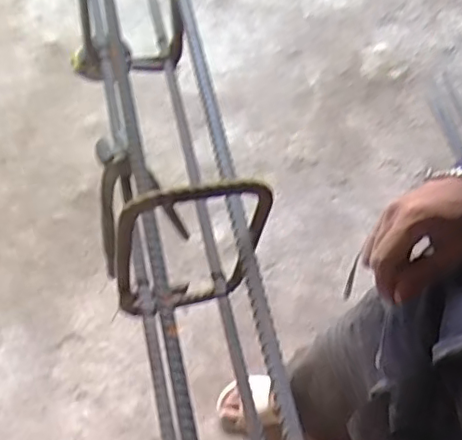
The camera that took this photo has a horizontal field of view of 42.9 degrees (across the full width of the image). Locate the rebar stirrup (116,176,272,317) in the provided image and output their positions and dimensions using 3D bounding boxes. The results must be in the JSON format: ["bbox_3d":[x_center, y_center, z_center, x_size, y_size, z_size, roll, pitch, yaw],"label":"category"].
[{"bbox_3d":[-0.029,0.025,0.400,0.113,0.162,0.018,-10,61,-6],"label":"rebar stirrup"}]

